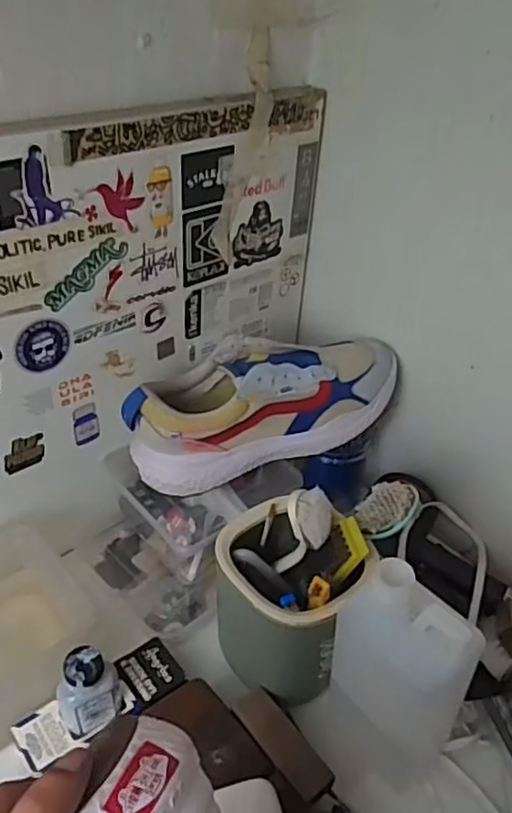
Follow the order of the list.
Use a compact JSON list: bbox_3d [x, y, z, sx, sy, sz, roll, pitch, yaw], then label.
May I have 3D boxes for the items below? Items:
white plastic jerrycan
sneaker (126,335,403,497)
[{"bbox_3d":[0.109,0.208,0.482,0.096,0.207,0.058,25,42,26],"label":"white plastic jerrycan"},{"bbox_3d":[0.016,-0.005,0.642,0.288,0.097,0.096,-10,39,-18],"label":"sneaker"}]

